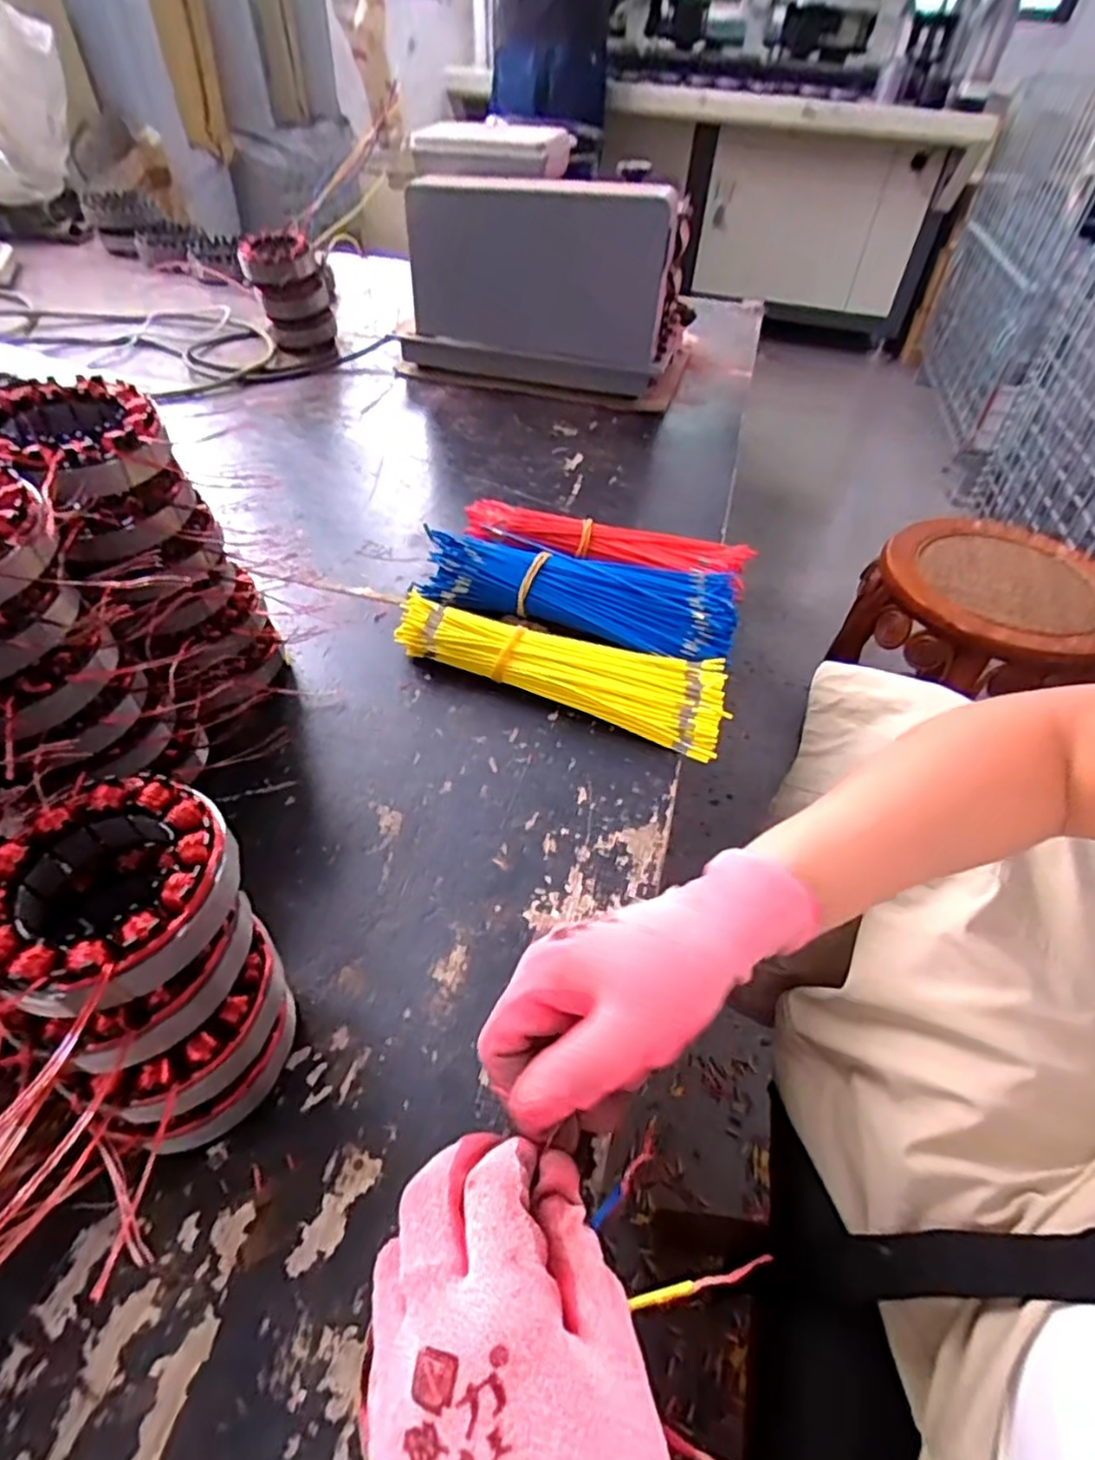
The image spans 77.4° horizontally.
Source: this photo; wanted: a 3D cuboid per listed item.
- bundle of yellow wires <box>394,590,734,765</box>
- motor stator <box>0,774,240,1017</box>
[{"bbox_3d":[0.011,-0.048,0.493,0.238,0.033,0.071,20,49,13],"label":"bundle of yellow wires"},{"bbox_3d":[-0.163,0.057,0.251,0.085,0.022,0.089,2,47,-3],"label":"motor stator"}]

